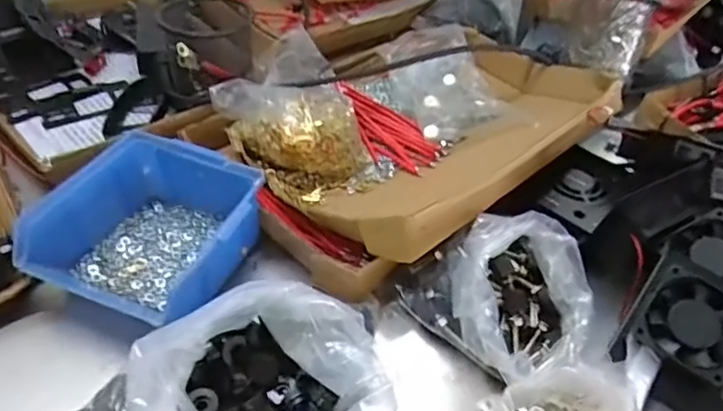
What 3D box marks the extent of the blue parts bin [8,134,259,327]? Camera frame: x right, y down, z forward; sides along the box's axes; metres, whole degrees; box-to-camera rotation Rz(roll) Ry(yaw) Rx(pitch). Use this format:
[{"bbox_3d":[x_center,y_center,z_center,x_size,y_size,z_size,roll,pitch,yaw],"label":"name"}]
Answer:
[{"bbox_3d":[-0.151,0.016,0.422,0.134,0.061,0.122,13,43,9],"label":"blue parts bin"}]

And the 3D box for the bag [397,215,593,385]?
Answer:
[{"bbox_3d":[0.100,0.056,0.394,0.105,0.064,0.117,-23,49,-27],"label":"bag"}]

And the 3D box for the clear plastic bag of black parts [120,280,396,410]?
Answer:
[{"bbox_3d":[-0.054,0.109,0.323,0.144,0.068,0.123,-19,47,-23],"label":"clear plastic bag of black parts"}]

